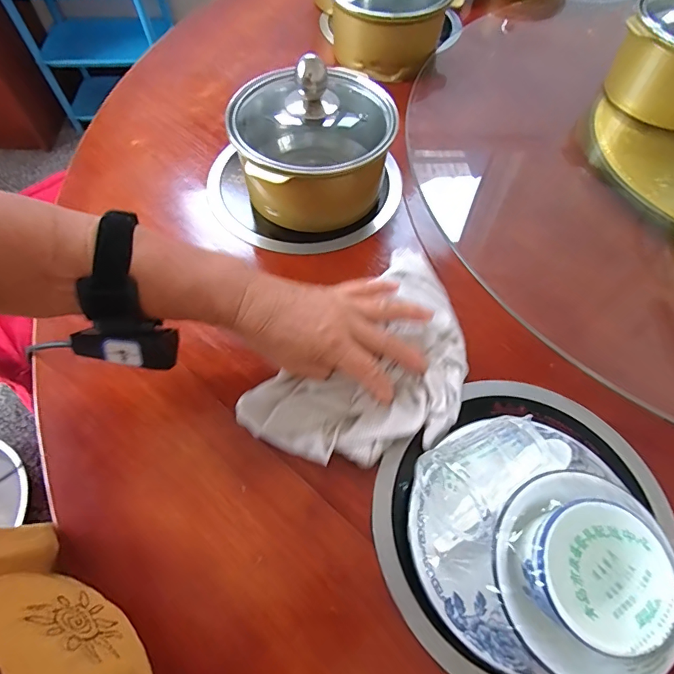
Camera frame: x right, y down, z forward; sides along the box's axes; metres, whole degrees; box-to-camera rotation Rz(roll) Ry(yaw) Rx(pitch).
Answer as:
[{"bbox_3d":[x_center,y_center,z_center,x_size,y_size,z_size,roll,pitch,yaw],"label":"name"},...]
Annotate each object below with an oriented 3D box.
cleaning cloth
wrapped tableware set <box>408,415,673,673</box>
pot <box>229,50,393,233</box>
[{"bbox_3d":[0.040,0.029,0.355,0.131,0.015,0.216,40,68,19],"label":"cleaning cloth"},{"bbox_3d":[0.121,0.124,0.272,0.135,0.075,0.152,8,62,4],"label":"wrapped tableware set"},{"bbox_3d":[-0.021,-0.206,0.430,0.157,0.120,0.153,0,61,0],"label":"pot"}]

